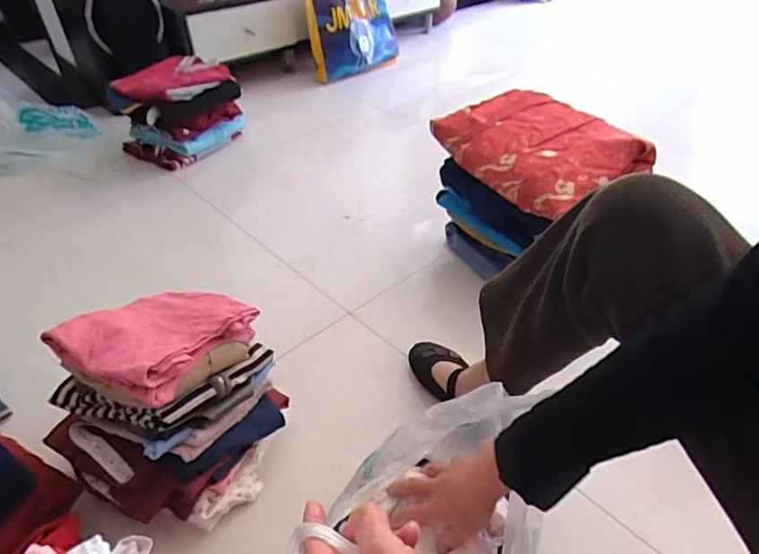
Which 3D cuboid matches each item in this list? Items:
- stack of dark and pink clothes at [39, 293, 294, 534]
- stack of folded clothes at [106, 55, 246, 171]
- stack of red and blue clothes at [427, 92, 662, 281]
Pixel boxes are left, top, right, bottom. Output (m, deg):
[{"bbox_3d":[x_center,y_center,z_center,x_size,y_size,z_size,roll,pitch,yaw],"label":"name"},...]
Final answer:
[{"bbox_3d":[-0.290,0.169,0.708,0.234,0.251,0.241,16,42,20],"label":"stack of dark and pink clothes"},{"bbox_3d":[-0.657,-0.554,1.660,0.288,0.222,0.321,17,43,21],"label":"stack of folded clothes"},{"bbox_3d":[0.320,-0.178,1.092,0.284,0.309,0.354,-19,43,-21],"label":"stack of red and blue clothes"}]

